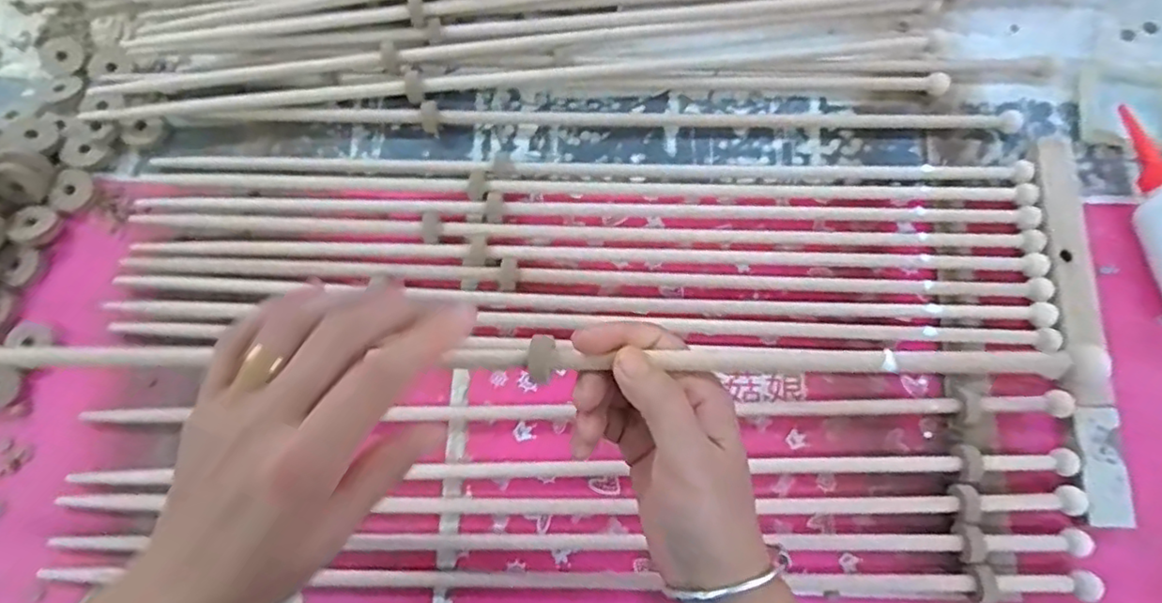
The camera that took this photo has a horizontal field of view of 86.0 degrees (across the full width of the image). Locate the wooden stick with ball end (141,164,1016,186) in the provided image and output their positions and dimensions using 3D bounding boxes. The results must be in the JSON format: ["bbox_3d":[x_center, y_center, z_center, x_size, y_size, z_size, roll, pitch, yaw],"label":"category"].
[{"bbox_3d":[0.004,-0.102,0.504,0.696,0.023,0.024,0,76,0],"label":"wooden stick with ball end"}]

